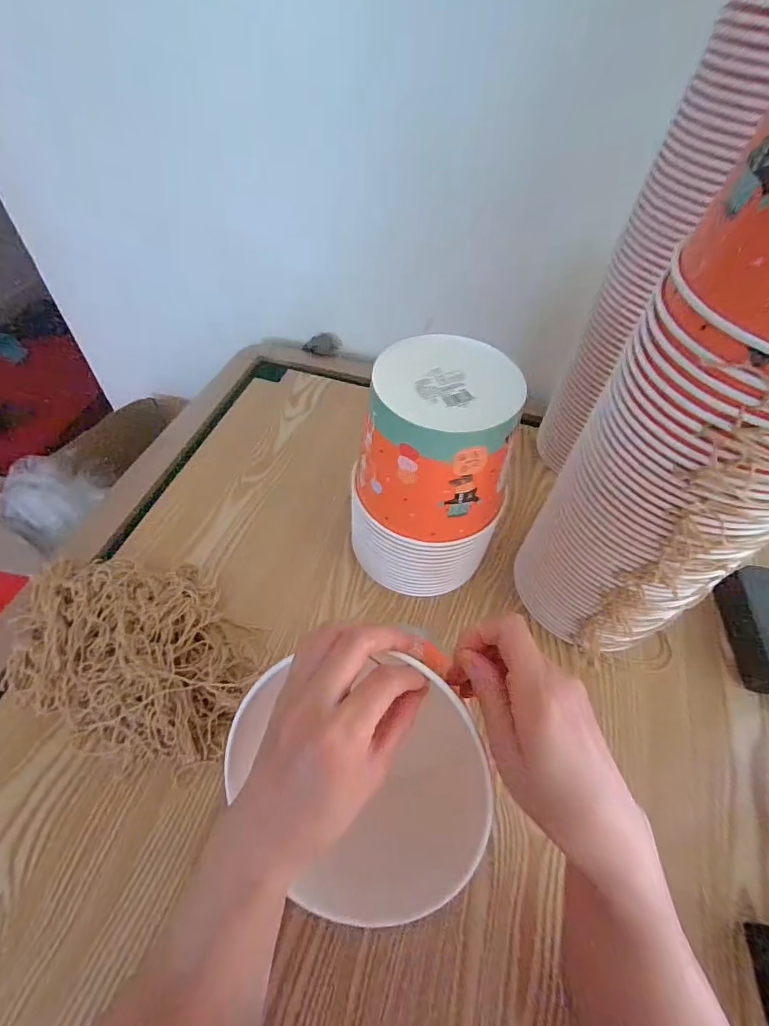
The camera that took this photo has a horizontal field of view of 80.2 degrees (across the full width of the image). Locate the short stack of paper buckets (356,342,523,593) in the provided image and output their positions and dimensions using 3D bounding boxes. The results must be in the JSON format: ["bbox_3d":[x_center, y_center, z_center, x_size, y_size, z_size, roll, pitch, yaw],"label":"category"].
[{"bbox_3d":[0.047,-0.029,0.469,0.147,0.239,0.138,10,52,3],"label":"short stack of paper buckets"}]

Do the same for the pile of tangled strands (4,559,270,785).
[{"bbox_3d":[-0.251,0.130,0.449,0.290,0.058,0.174,15,54,8],"label":"pile of tangled strands"}]

